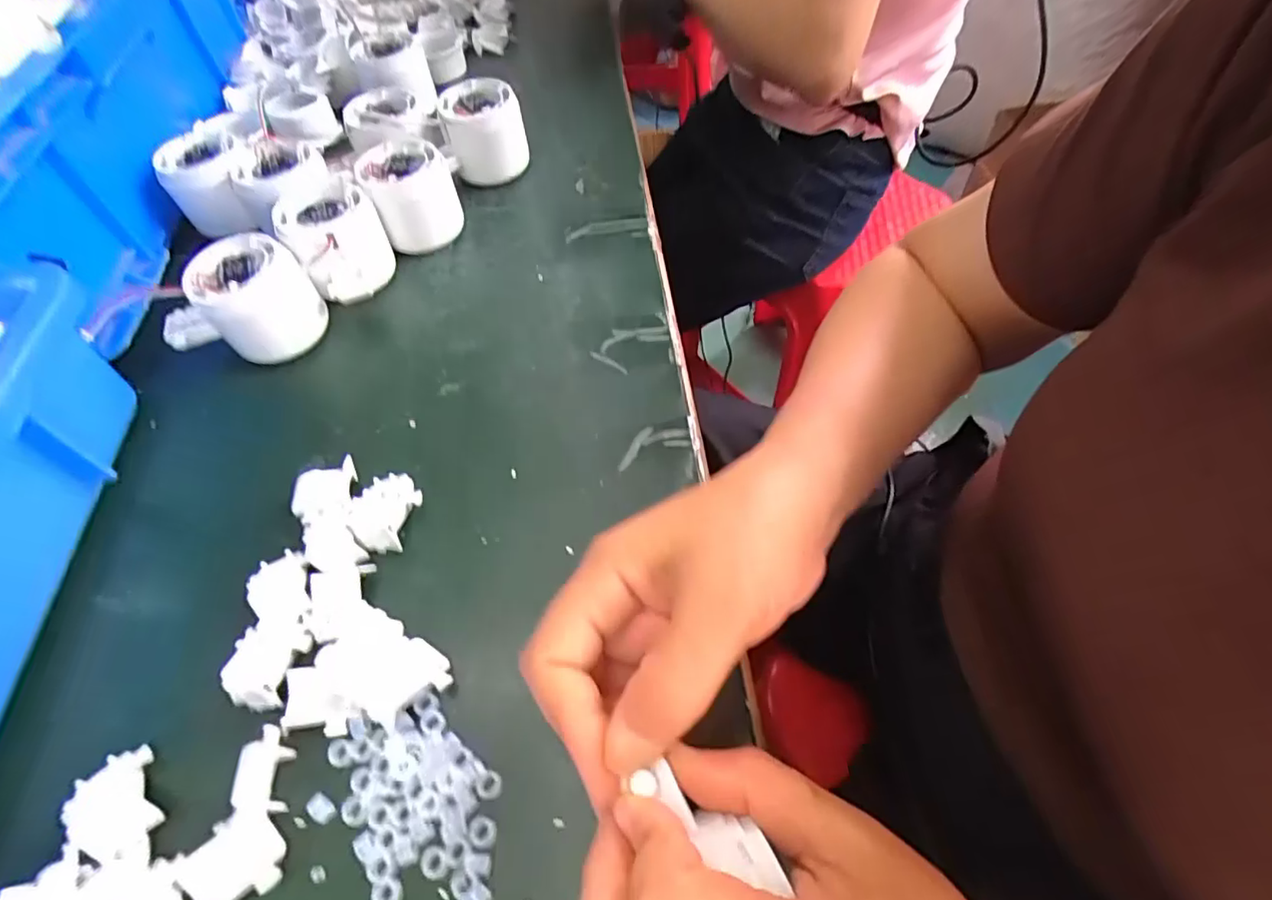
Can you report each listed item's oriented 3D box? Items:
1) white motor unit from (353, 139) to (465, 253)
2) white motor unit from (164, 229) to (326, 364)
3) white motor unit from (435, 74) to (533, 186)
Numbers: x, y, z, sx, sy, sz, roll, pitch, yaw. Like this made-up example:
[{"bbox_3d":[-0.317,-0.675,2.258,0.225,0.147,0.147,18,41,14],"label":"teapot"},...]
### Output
[{"bbox_3d":[-0.148,-0.169,0.395,0.055,0.053,0.049,-18,58,-12],"label":"white motor unit"},{"bbox_3d":[-0.228,-0.082,0.343,0.079,0.050,0.054,-34,62,-20],"label":"white motor unit"},{"bbox_3d":[-0.112,-0.231,0.433,0.062,0.055,0.052,-10,57,-6],"label":"white motor unit"}]

